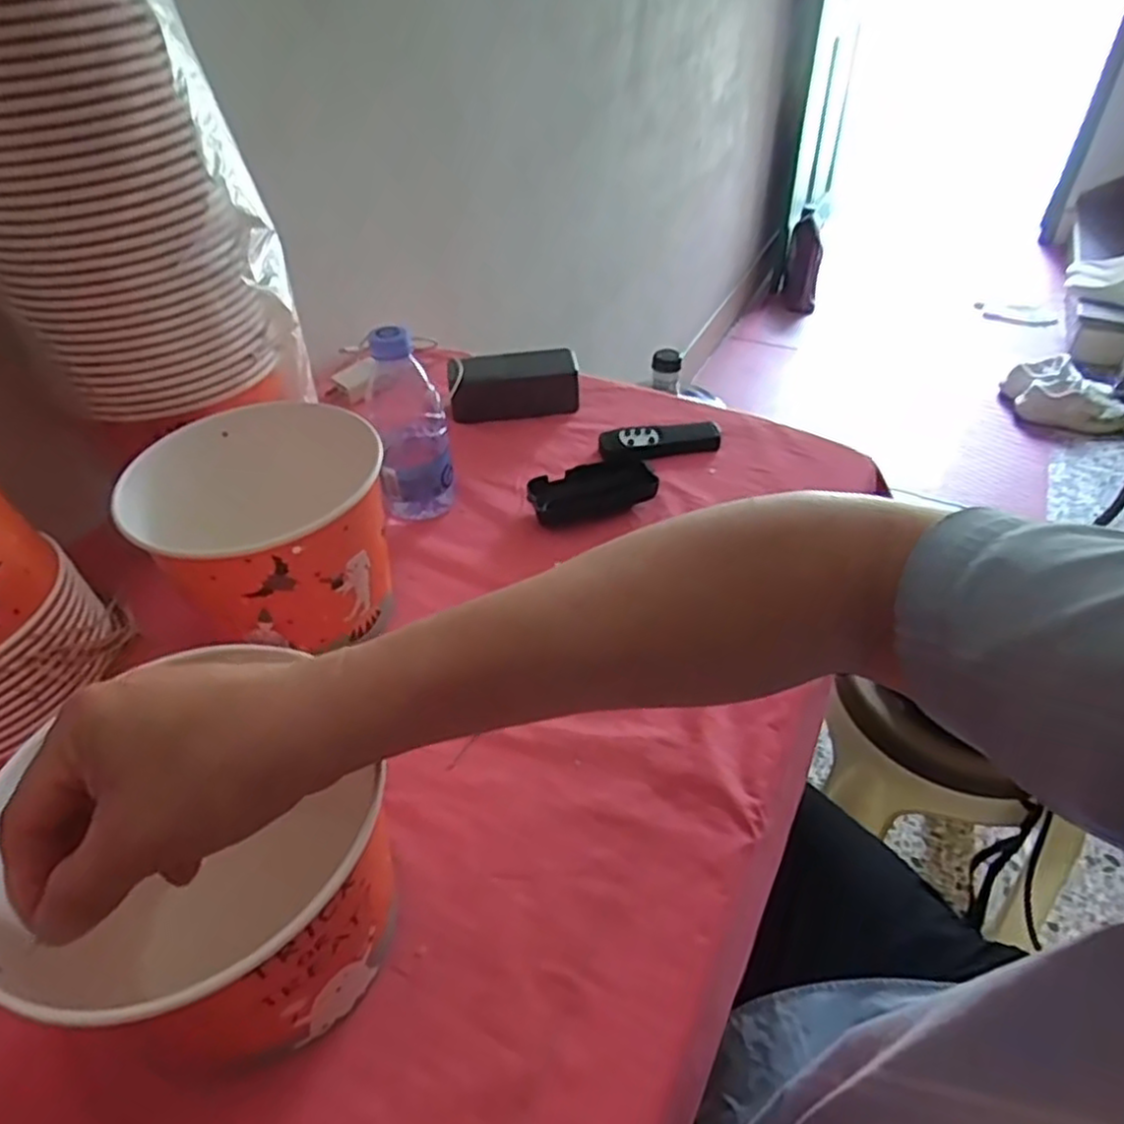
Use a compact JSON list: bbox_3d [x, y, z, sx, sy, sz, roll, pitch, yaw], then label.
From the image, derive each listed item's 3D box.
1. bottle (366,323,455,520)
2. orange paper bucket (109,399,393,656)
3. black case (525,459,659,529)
[{"bbox_3d":[-0.126,-0.111,0.603,0.060,0.161,0.052,-12,46,-10],"label":"bottle"},{"bbox_3d":[-0.200,-0.013,0.522,0.155,0.130,0.152,-11,46,-10],"label":"orange paper bucket"},{"bbox_3d":[0.024,-0.062,0.642,0.106,0.025,0.058,-15,46,-14],"label":"black case"}]

